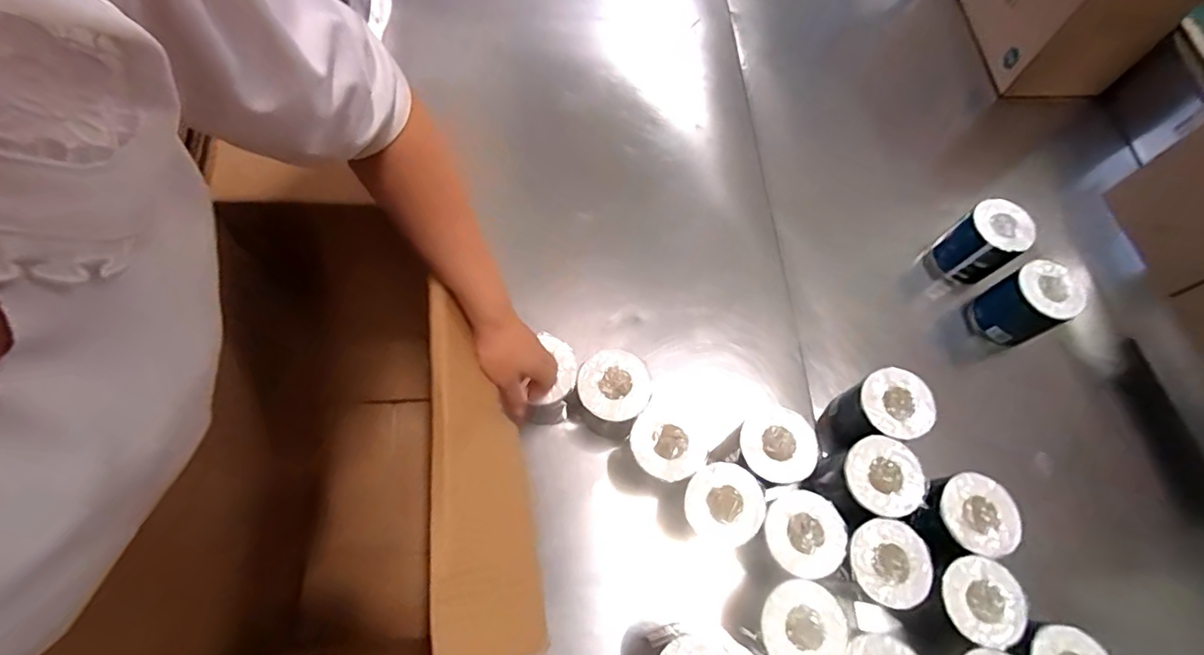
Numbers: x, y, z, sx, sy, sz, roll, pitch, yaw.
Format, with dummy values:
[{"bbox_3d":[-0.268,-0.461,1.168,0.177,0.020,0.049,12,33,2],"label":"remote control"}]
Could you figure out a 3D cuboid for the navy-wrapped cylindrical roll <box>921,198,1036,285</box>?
[{"bbox_3d":[0.597,-0.129,0.858,0.090,0.125,0.090,1,67,-2],"label":"navy-wrapped cylindrical roll"}]

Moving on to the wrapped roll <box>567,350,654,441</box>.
[{"bbox_3d":[0.014,0.096,0.749,0.092,0.122,0.090,1,67,-2],"label":"wrapped roll"}]

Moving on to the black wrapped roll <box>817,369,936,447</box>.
[{"bbox_3d":[0.372,0.121,0.754,0.102,0.134,0.097,1,67,-2],"label":"black wrapped roll"}]

